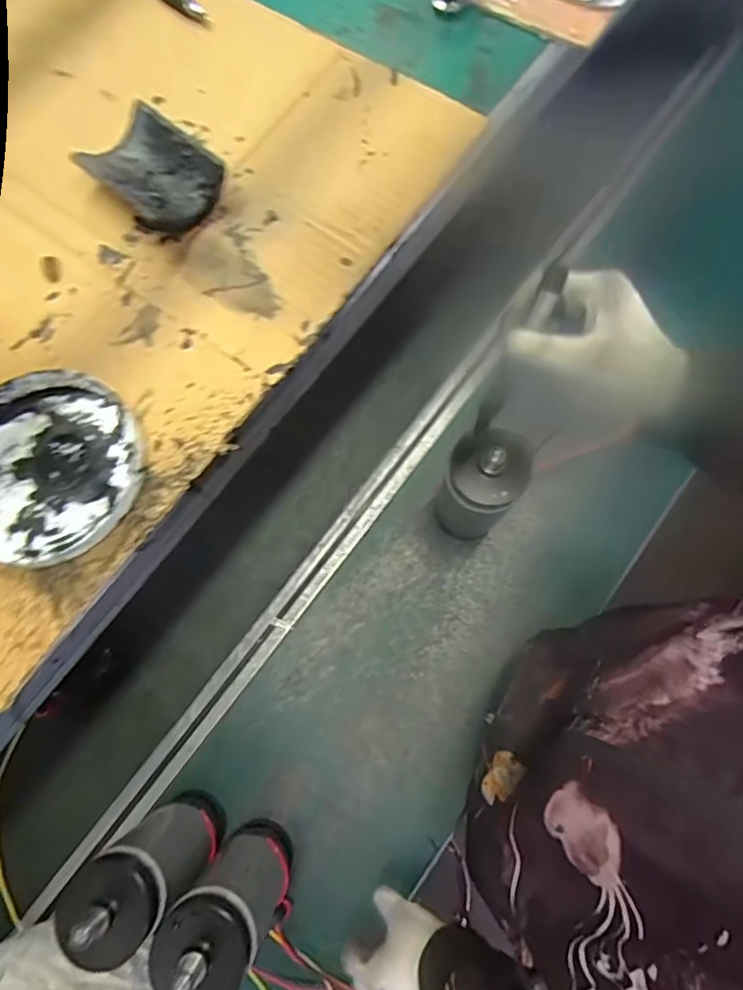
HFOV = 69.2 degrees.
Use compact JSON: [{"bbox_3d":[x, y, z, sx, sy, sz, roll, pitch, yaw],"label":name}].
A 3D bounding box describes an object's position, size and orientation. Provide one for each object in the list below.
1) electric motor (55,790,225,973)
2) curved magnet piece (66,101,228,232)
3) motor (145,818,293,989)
[{"bbox_3d":[-0.215,0.370,0.542,0.083,0.237,0.075,39,81,12],"label":"electric motor"},{"bbox_3d":[-0.154,-0.225,0.380,0.094,0.026,0.064,41,82,13],"label":"curved magnet piece"},{"bbox_3d":[-0.134,0.400,0.524,0.079,0.240,0.078,14,77,8],"label":"motor"}]

